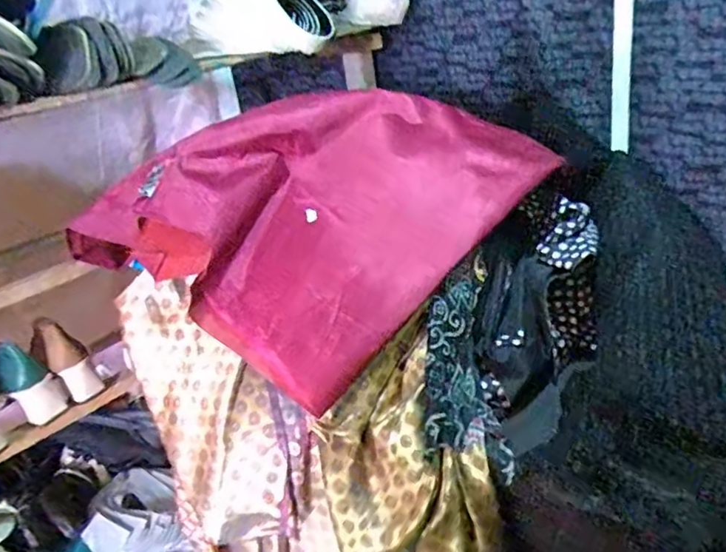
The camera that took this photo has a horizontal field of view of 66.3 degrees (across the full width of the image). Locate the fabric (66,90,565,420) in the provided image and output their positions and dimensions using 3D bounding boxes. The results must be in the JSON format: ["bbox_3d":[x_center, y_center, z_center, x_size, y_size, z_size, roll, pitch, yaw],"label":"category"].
[{"bbox_3d":[-0.065,-0.103,0.807,0.476,0.225,0.489,16,34,38],"label":"fabric"}]

